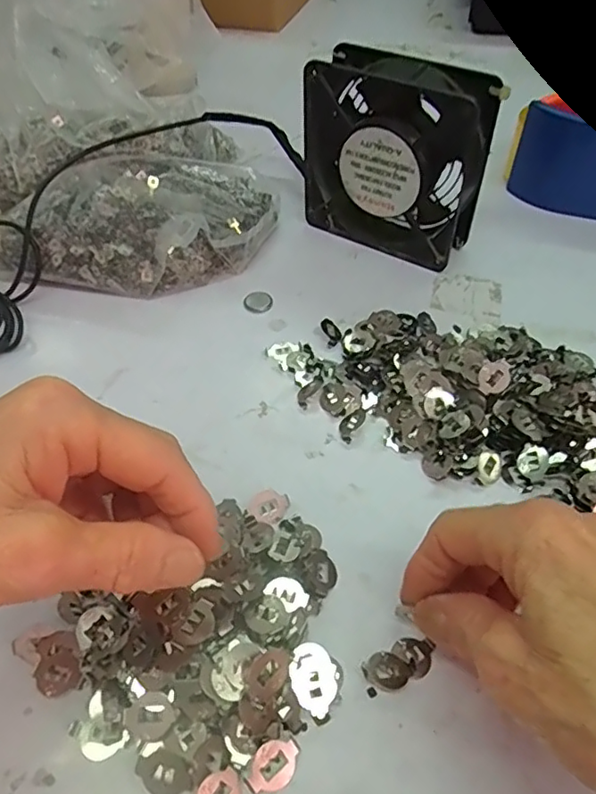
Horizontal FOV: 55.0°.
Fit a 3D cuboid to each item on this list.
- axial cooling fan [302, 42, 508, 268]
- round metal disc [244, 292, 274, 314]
[{"bbox_3d":[0.066,-0.163,0.388,0.120,0.120,0.047,25,55,21],"label":"axial cooling fan"},{"bbox_3d":[-0.027,-0.065,0.388,0.019,0.004,0.020,-1,50,1],"label":"round metal disc"}]

